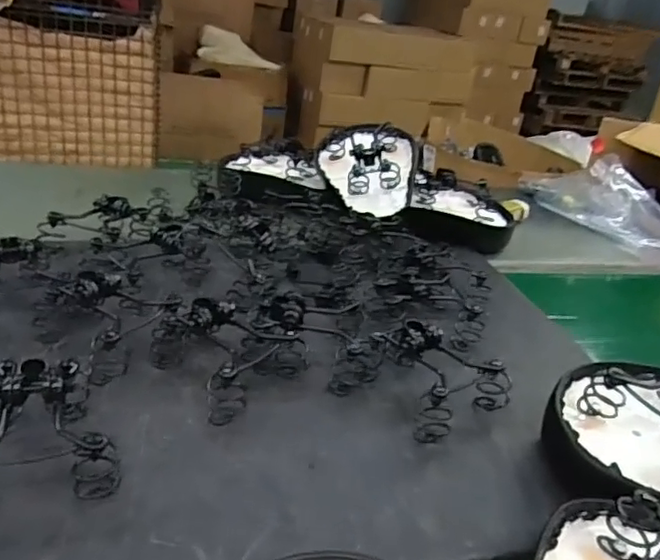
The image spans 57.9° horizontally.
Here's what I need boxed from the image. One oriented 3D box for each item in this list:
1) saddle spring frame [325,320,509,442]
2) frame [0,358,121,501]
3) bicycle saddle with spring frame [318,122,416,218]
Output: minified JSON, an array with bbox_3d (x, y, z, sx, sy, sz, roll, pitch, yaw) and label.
[{"bbox_3d":[0.116,0.113,0.760,0.179,0.078,0.160,30,34,35],"label":"saddle spring frame"},{"bbox_3d":[-0.290,0.138,0.591,0.153,0.088,0.153,0,29,-18],"label":"frame"},{"bbox_3d":[0.084,-0.228,1.241,0.203,0.105,0.246,-2,64,-2],"label":"bicycle saddle with spring frame"}]

